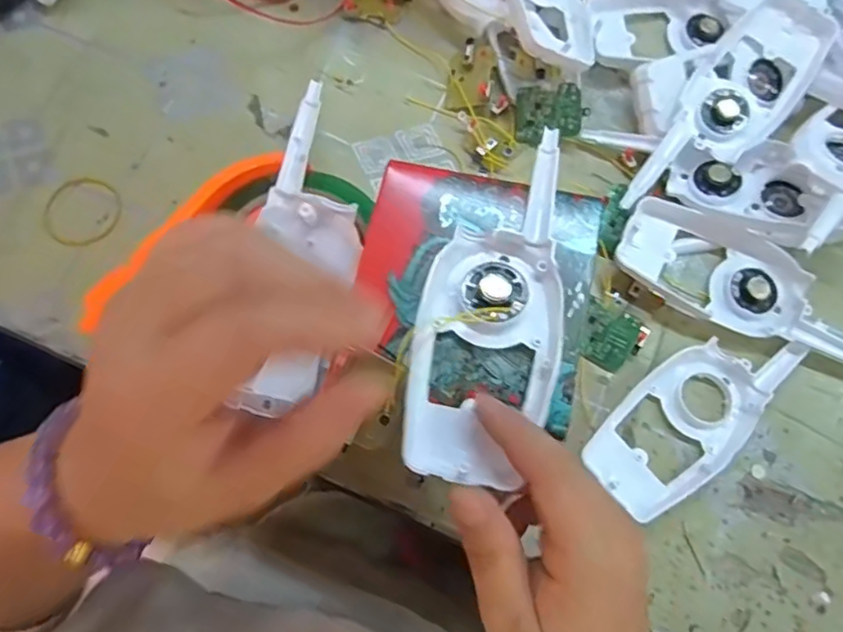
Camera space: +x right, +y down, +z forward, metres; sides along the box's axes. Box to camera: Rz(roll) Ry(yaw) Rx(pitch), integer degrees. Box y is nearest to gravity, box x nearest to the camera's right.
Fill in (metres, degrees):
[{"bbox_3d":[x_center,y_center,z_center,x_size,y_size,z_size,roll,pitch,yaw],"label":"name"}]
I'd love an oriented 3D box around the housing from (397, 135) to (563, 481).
[{"bbox_3d":[0.035,-0.007,0.268,0.061,0.016,0.159,18,72,7],"label":"housing"}]

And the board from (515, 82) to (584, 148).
[{"bbox_3d":[0.082,-0.130,0.397,0.041,0.004,0.036,1,97,15],"label":"board"}]

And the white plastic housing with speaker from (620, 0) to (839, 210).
[{"bbox_3d":[0.193,-0.128,0.384,0.062,0.036,0.167,32,76,10],"label":"white plastic housing with speaker"}]

